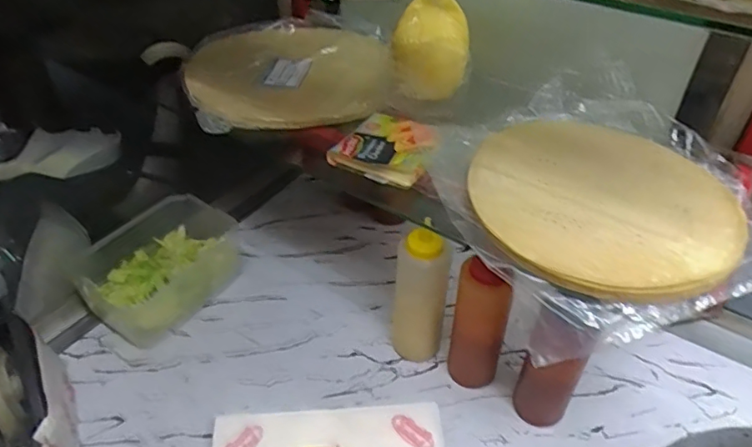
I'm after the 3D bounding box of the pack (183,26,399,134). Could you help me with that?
[{"bbox_3d":[-0.113,-0.193,0.681,0.234,0.045,0.266,-11,45,-17],"label":"pack"}]

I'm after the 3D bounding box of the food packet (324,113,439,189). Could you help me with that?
[{"bbox_3d":[0.011,-0.078,0.551,0.101,0.024,0.084,18,44,14],"label":"food packet"}]

